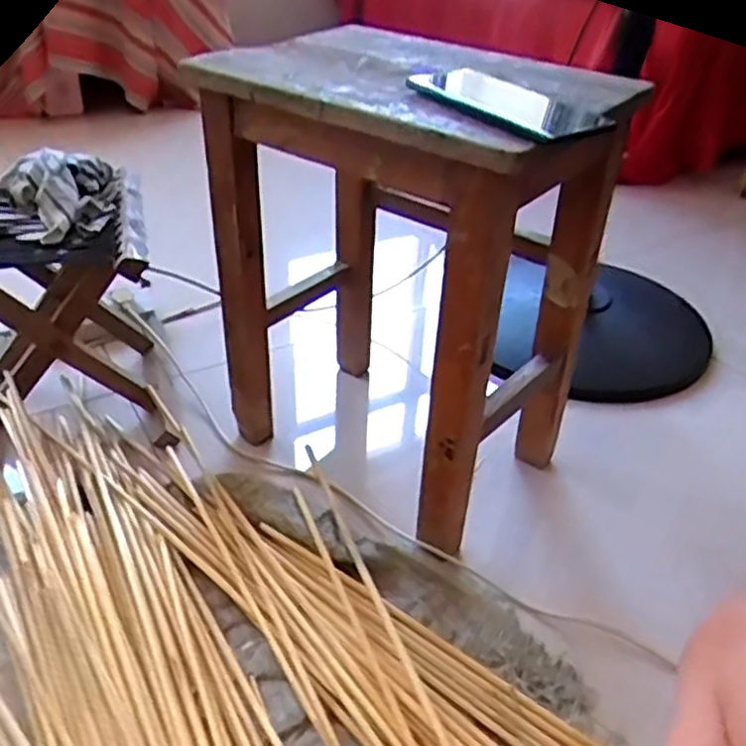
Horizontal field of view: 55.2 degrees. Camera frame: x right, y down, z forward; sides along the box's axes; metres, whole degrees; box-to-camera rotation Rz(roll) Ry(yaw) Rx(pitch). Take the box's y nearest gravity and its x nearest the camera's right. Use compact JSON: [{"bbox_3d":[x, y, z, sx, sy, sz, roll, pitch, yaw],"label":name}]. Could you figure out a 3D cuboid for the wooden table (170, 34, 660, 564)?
[{"bbox_3d":[0.030,-0.086,0.728,0.325,0.441,0.249,27,42,30],"label":"wooden table"}]

